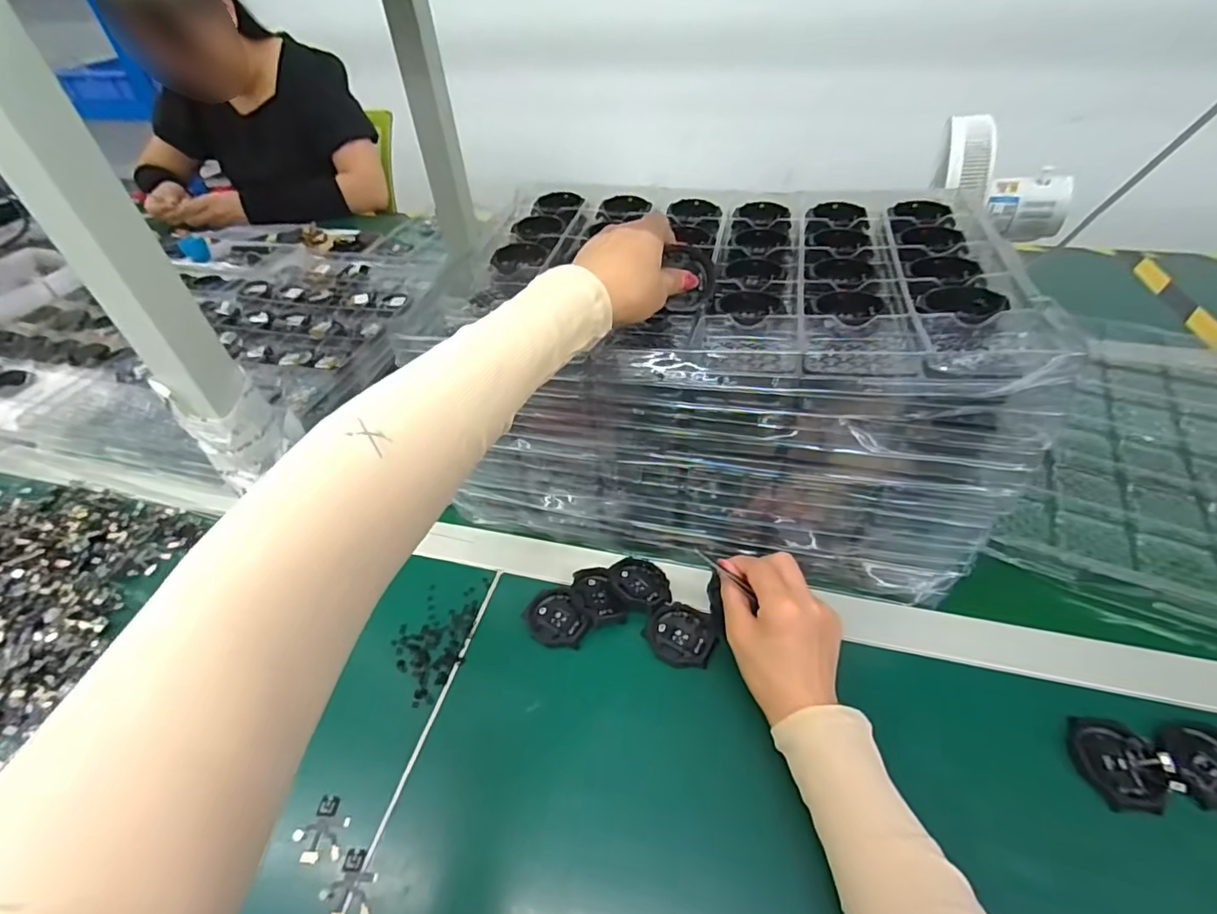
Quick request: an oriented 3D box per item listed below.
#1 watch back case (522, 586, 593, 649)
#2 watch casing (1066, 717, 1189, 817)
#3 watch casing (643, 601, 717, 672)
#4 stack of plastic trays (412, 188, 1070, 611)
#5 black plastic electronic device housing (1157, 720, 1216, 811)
[{"bbox_3d":[-0.042,0.128,0.437,0.043,0.013,0.054,-26,48,-22],"label":"watch back case"},{"bbox_3d":[0.330,0.198,0.352,0.048,0.018,0.052,-2,44,2],"label":"watch casing"},{"bbox_3d":[0.057,0.137,0.421,0.051,0.012,0.049,-2,44,2],"label":"watch casing"},{"bbox_3d":[0.099,-0.086,0.507,0.413,0.211,0.298,9,45,13],"label":"stack of plastic trays"},{"bbox_3d":[0.386,0.196,0.346,0.056,0.010,0.051,-2,44,2],"label":"black plastic electronic device housing"}]

